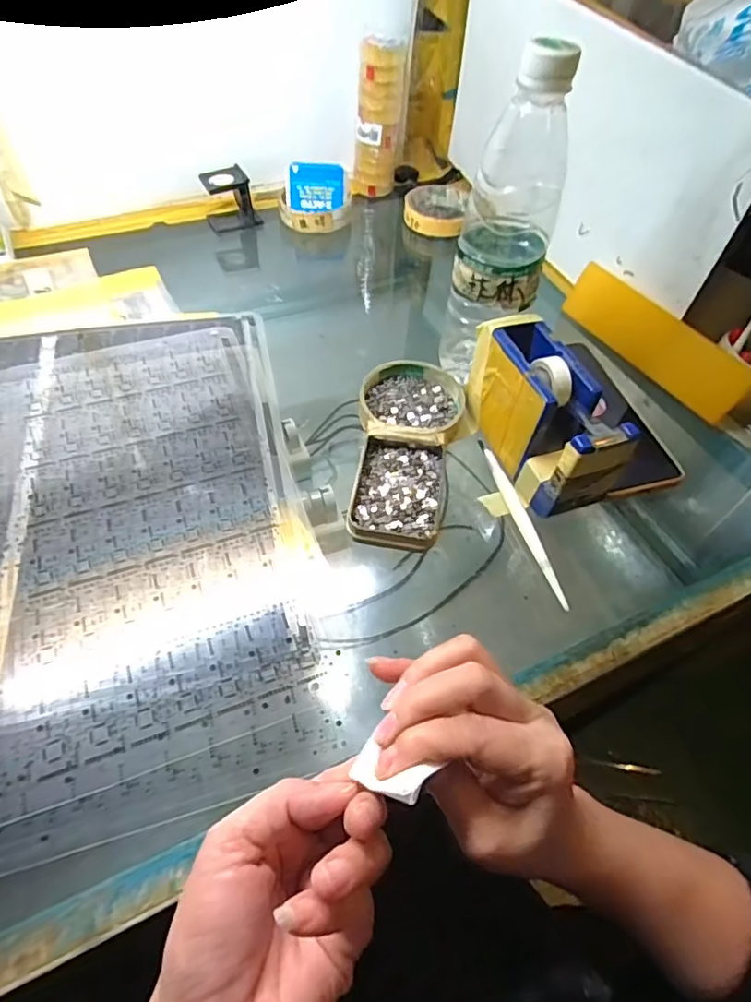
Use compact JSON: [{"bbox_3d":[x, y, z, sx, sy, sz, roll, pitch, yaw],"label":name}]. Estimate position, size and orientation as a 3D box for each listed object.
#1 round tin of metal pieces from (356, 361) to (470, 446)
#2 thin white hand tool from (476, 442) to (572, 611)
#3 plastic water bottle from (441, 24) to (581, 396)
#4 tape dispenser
[{"bbox_3d":[0.030,-0.076,0.426,0.082,0.019,0.087,1,54,-2],"label":"round tin of metal pieces"},{"bbox_3d":[0.103,0.011,0.380,0.010,0.007,0.143,-9,56,-10],"label":"thin white hand tool"},{"bbox_3d":[0.093,-0.190,0.384,0.061,0.213,0.066,15,55,8],"label":"plastic water bottle"},{"bbox_3d":[0.118,-0.061,0.380,0.046,0.071,0.130,-16,57,-14],"label":"tape dispenser"}]

